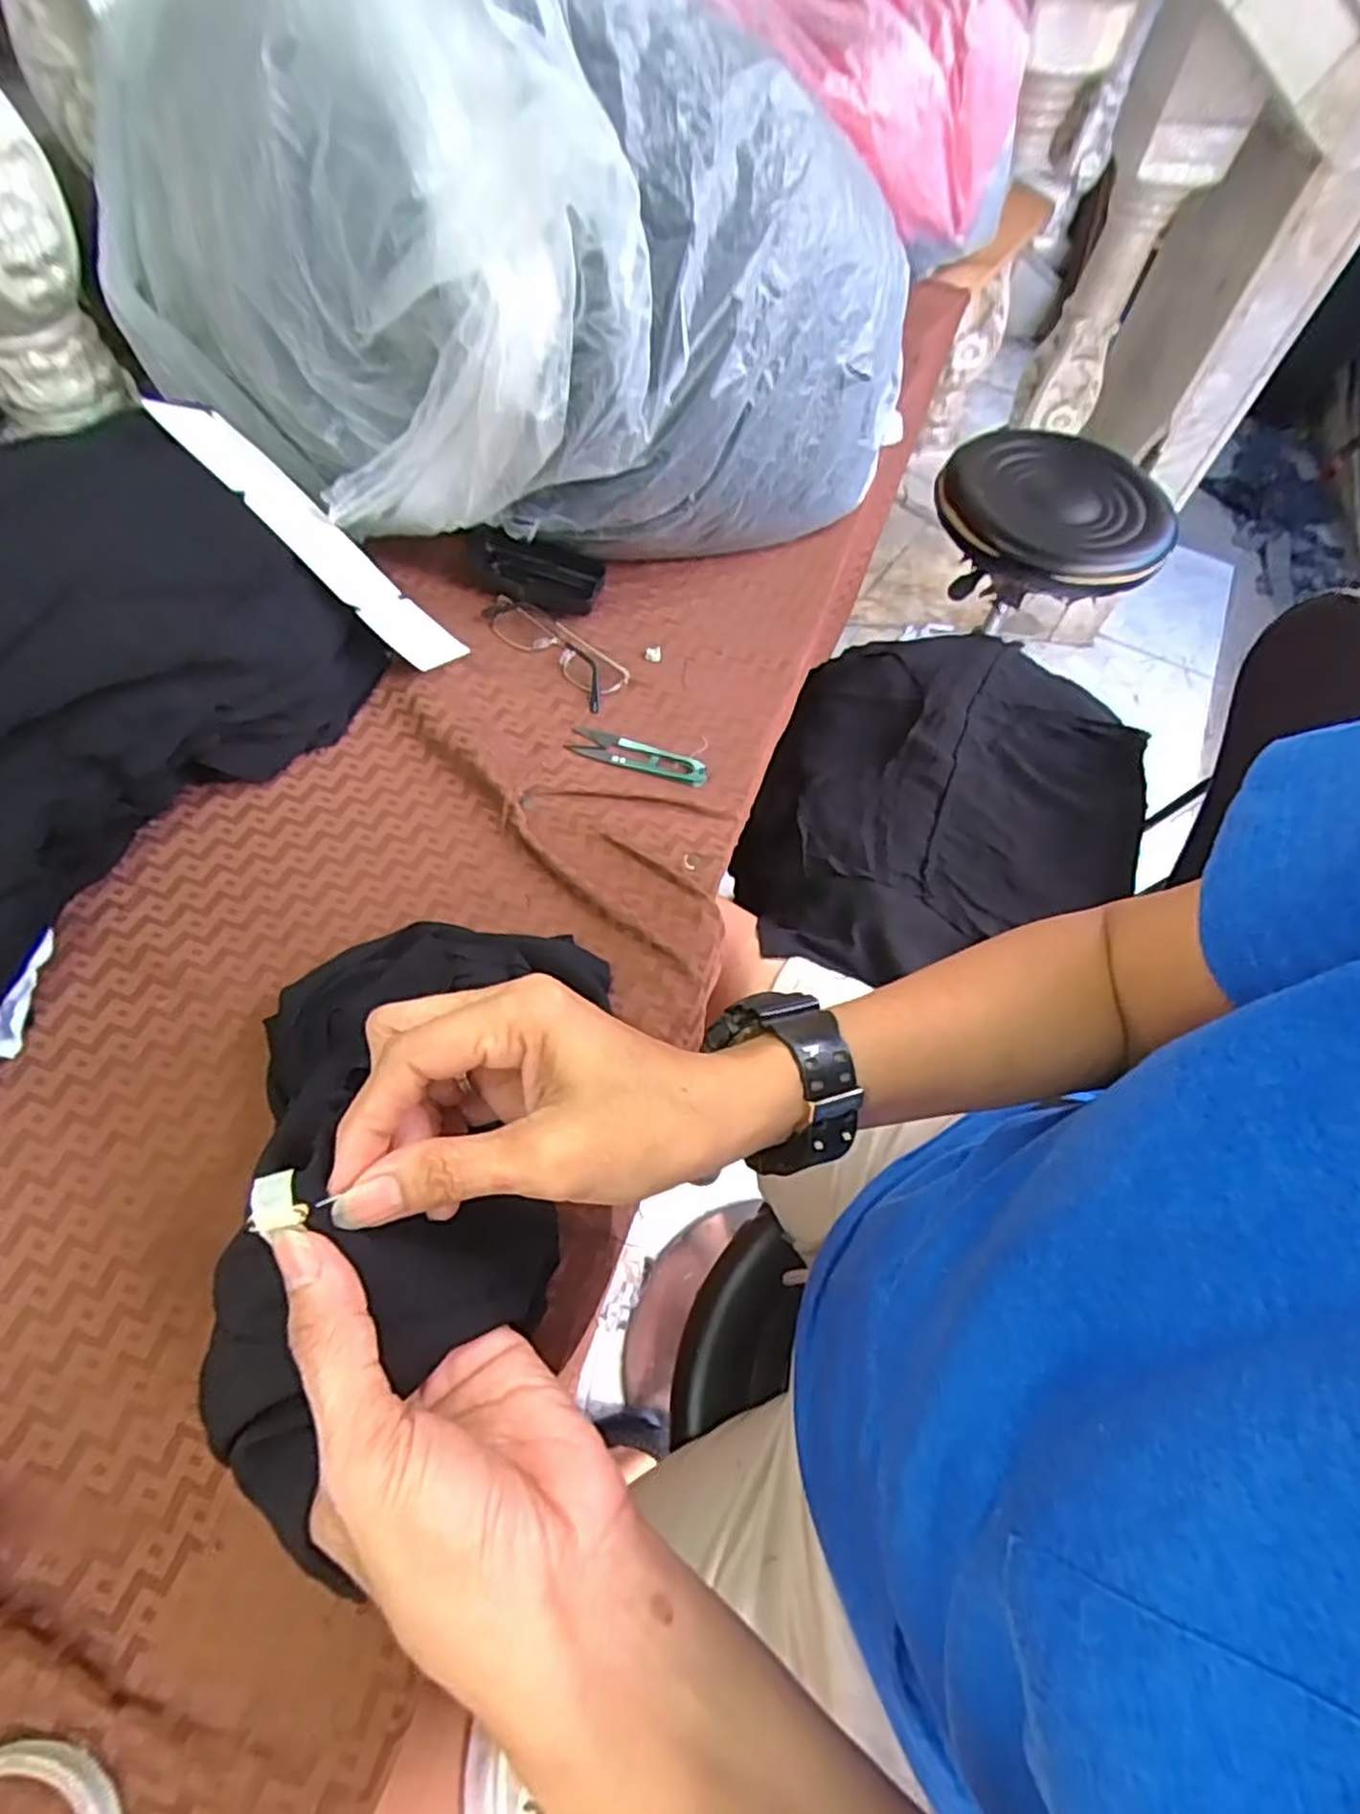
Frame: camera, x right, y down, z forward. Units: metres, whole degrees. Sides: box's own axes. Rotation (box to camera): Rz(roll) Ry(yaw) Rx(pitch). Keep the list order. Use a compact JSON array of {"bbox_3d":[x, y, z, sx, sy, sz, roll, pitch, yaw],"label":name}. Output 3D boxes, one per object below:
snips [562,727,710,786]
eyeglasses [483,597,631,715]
[{"bbox_3d":[-0.030,-0.110,0.536,0.102,0.006,0.027,16,60,5],"label":"snips"},{"bbox_3d":[-0.095,-0.203,0.577,0.123,0.017,0.039,41,65,18],"label":"eyeglasses"}]

